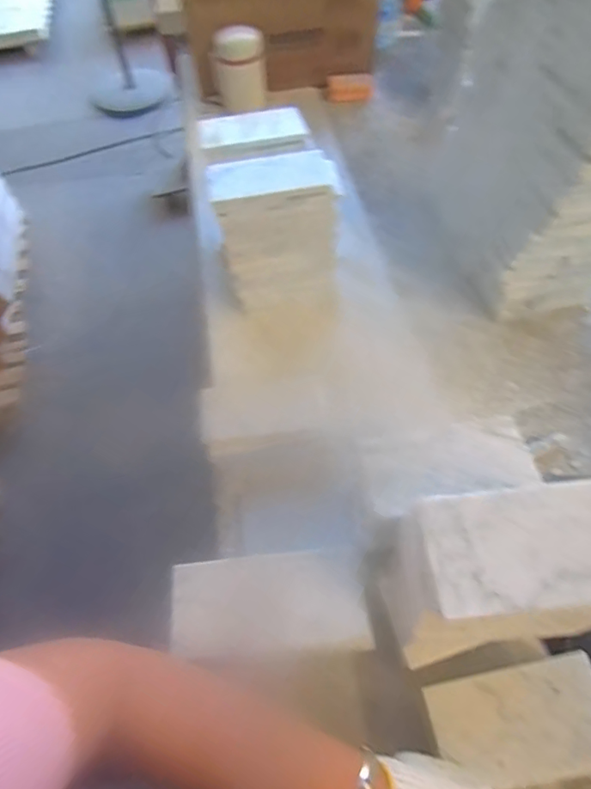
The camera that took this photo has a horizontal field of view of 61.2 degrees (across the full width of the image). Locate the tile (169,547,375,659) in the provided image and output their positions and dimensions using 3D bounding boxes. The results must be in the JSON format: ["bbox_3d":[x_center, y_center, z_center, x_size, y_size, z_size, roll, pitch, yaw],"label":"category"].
[{"bbox_3d":[-0.020,0.185,0.446,0.173,0.011,0.079,-1,68,-7],"label":"tile"}]

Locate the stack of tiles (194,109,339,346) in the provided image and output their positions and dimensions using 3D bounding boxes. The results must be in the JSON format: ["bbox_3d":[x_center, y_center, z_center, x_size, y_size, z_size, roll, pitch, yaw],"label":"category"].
[{"bbox_3d":[-0.042,-0.287,0.763,0.160,0.190,0.251,-12,60,-4],"label":"stack of tiles"}]

